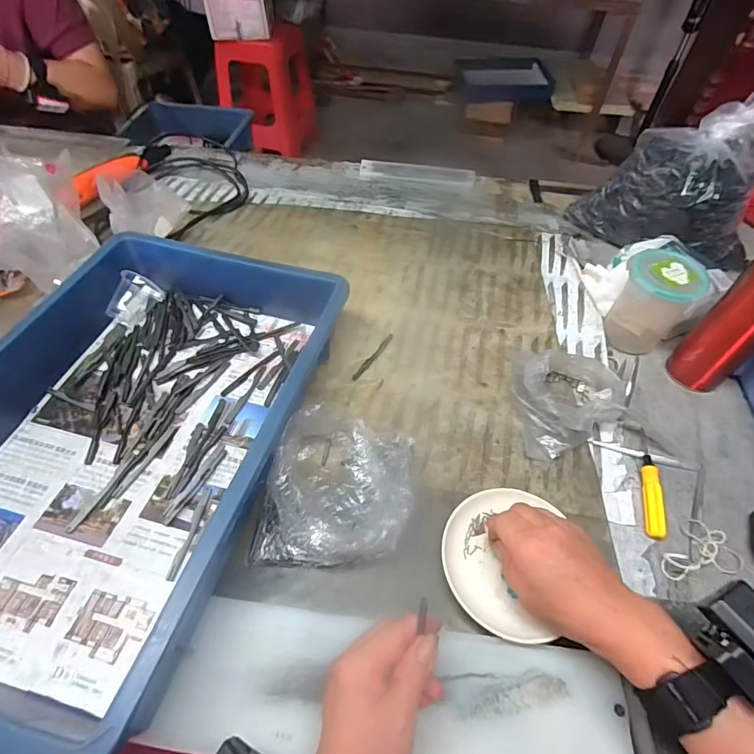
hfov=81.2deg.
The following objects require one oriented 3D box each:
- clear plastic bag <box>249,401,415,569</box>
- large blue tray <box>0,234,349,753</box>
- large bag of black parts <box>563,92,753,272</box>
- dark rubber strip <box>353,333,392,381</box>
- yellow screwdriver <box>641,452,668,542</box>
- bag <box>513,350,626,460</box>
[{"bbox_3d":[-0.033,0.092,0.391,0.130,0.039,0.141,6,53,2],"label":"clear plastic bag"},{"bbox_3d":[-0.223,0.037,0.405,0.288,0.077,0.432,15,54,8],"label":"large blue tray"},{"bbox_3d":[0.419,-0.273,0.596,0.165,0.199,0.181,-14,55,-15],"label":"large bag of black parts"},{"bbox_3d":[-0.003,-0.025,0.520,0.008,0.004,0.083,27,56,17],"label":"dark rubber strip"},{"bbox_3d":[0.262,0.113,0.421,0.017,0.017,0.085,12,53,7],"label":"yellow screwdriver"},{"bbox_3d":[0.208,0.016,0.471,0.123,0.047,0.138,2,53,-1],"label":"bag"}]

